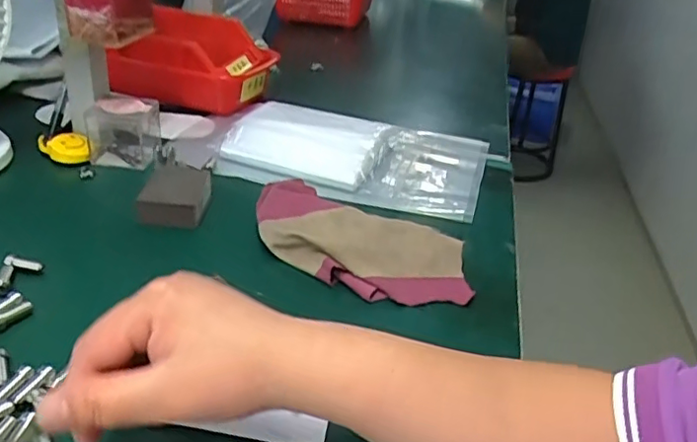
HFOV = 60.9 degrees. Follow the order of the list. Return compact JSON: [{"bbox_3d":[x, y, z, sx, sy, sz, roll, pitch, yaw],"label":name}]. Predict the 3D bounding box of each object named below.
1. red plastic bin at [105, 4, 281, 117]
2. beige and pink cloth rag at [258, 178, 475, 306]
[{"bbox_3d":[-0.204,-0.221,0.799,0.191,0.087,0.141,13,31,10],"label":"red plastic bin"},{"bbox_3d":[0.008,0.015,0.479,0.185,0.034,0.078,20,33,21],"label":"beige and pink cloth rag"}]

